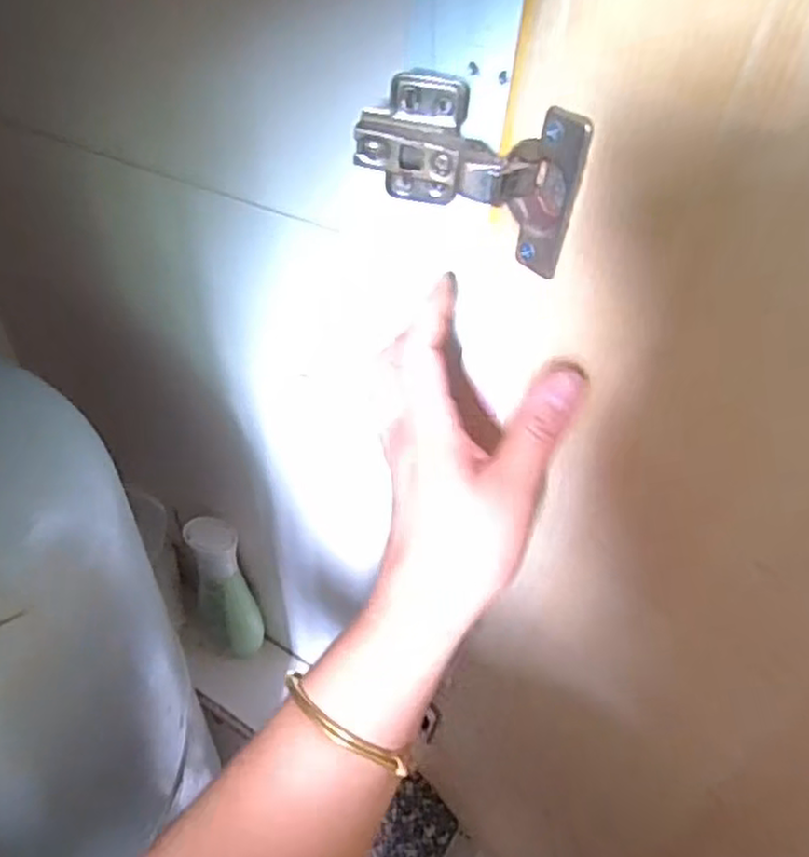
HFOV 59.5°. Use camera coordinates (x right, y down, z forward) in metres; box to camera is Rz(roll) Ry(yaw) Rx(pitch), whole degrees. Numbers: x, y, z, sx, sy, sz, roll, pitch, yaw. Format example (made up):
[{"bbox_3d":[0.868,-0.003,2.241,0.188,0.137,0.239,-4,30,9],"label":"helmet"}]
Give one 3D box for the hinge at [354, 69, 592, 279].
[{"bbox_3d":[0.030,-0.111,0.287,0.093,0.059,0.033,28,46,11],"label":"hinge"}]

